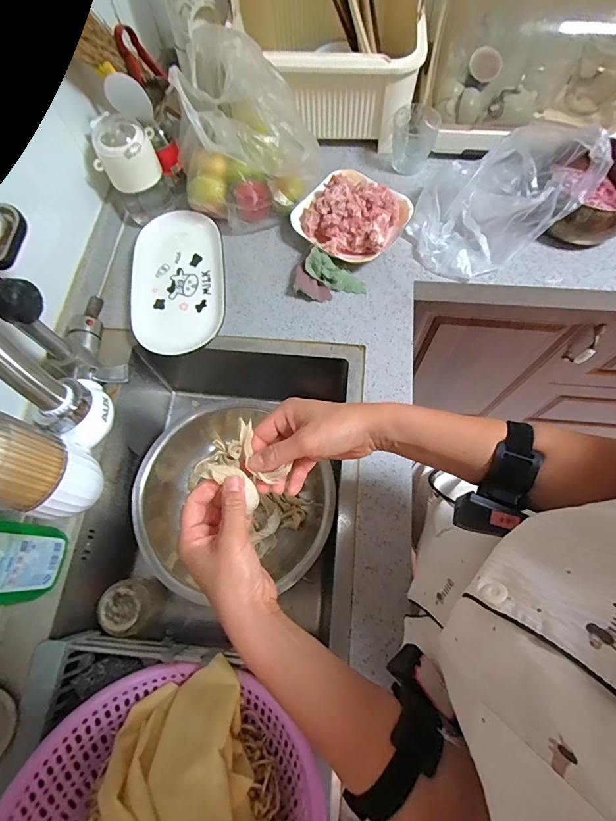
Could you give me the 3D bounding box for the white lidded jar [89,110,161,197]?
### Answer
[{"bbox_3d":[-0.289,-0.407,0.638,0.085,0.075,0.075,-4,69,0],"label":"white lidded jar"}]

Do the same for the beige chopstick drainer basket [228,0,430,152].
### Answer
[{"bbox_3d":[0.024,-0.627,0.676,0.336,0.242,0.157,9,69,5],"label":"beige chopstick drainer basket"}]

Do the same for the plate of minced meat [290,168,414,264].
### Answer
[{"bbox_3d":[0.070,-0.340,0.686,0.182,0.077,0.158,33,73,13],"label":"plate of minced meat"}]

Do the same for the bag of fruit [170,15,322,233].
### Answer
[{"bbox_3d":[-0.116,-0.451,0.662,0.207,0.207,0.227,-16,69,-5],"label":"bag of fruit"}]

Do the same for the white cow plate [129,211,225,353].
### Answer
[{"bbox_3d":[-0.220,-0.212,0.671,0.148,0.025,0.273,-6,69,-1],"label":"white cow plate"}]

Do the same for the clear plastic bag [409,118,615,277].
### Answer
[{"bbox_3d":[0.292,-0.347,0.641,0.239,0.139,0.185,-25,70,-8],"label":"clear plastic bag"}]

